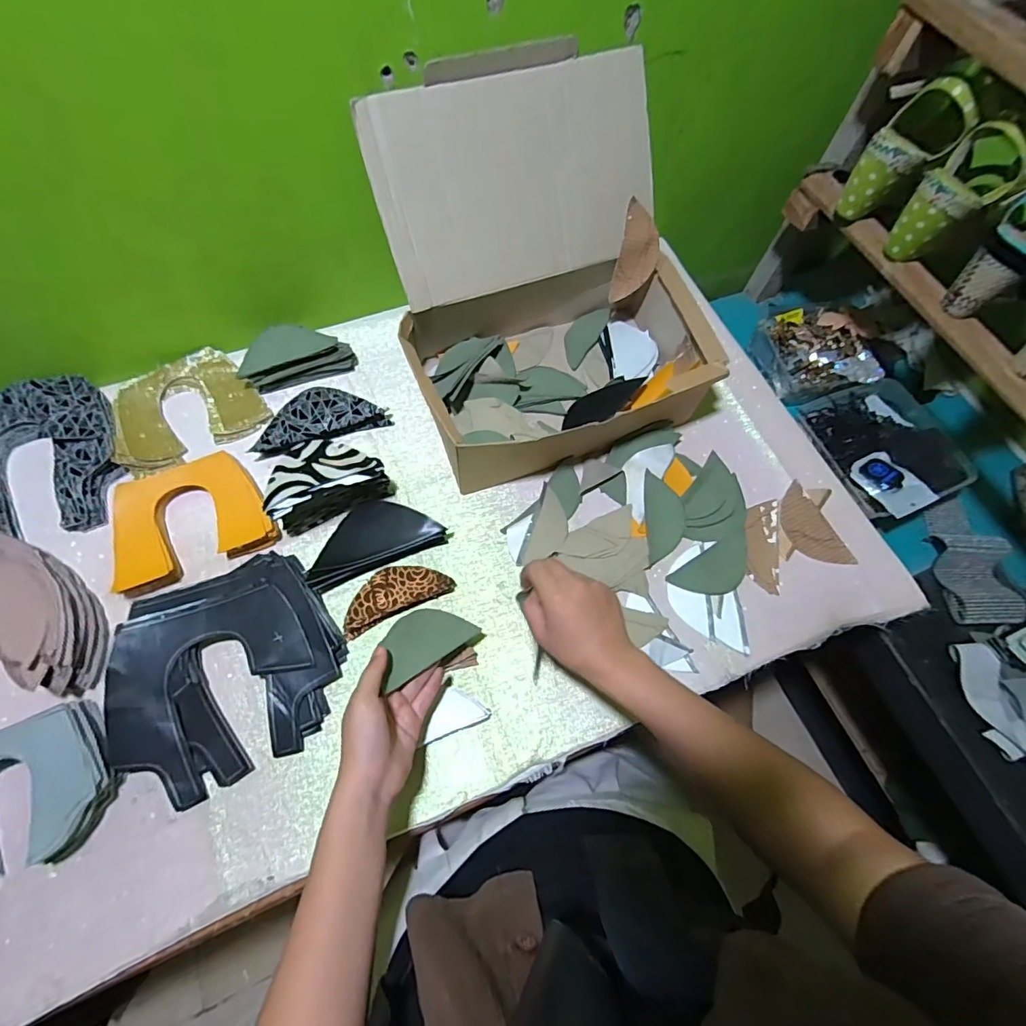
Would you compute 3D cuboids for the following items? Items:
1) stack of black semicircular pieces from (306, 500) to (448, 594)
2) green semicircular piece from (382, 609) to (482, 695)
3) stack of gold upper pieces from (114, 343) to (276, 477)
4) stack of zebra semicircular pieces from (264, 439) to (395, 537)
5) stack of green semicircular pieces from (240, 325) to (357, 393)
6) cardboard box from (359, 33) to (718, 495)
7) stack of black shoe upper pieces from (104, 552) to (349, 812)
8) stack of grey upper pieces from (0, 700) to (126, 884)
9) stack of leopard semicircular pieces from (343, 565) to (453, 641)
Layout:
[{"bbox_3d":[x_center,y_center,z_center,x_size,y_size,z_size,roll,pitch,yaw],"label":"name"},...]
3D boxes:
[{"bbox_3d":[-0.157,0.026,0.543,0.144,0.035,0.072,-25,72,-13],"label":"stack of black semicircular pieces"},{"bbox_3d":[-0.083,0.118,0.468,0.103,0.004,0.050,-24,81,-39],"label":"green semicircular piece"},{"bbox_3d":[-0.397,-0.128,0.595,0.162,0.025,0.129,-30,73,-14],"label":"stack of gold upper pieces"},{"bbox_3d":[-0.203,-0.034,0.541,0.124,0.080,0.063,-24,71,-12],"label":"stack of zebra semicircular pieces"},{"bbox_3d":[-0.274,-0.204,0.618,0.136,0.044,0.056,-20,70,-11],"label":"stack of green semicircular pieces"},{"bbox_3d":[0.039,-0.255,0.551,0.333,0.245,0.318,-17,70,-10],"label":"cardboard box"},{"bbox_3d":[-0.278,0.153,0.480,0.204,0.035,0.189,-24,71,-12],"label":"stack of black shoe upper pieces"},{"bbox_3d":[-0.439,0.248,0.424,0.160,0.039,0.123,-22,71,-11],"label":"stack of grey upper pieces"},{"bbox_3d":[-0.128,0.085,0.529,0.119,0.019,0.049,-24,71,-12],"label":"stack of leopard semicircular pieces"}]

